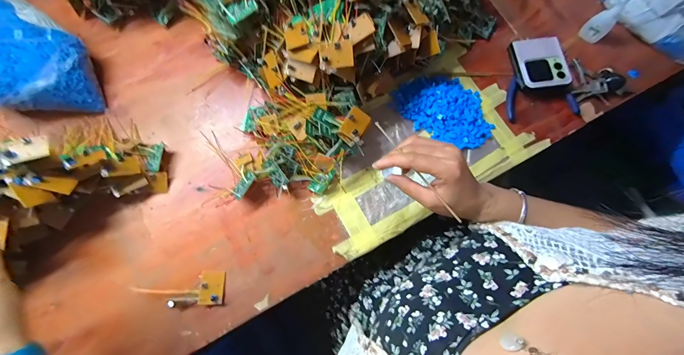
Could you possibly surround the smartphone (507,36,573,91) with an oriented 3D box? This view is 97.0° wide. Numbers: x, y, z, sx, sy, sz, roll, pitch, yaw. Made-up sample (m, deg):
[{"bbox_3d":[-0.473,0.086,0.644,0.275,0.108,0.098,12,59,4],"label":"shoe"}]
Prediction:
[{"bbox_3d":[0.319,-0.181,0.486,0.076,0.017,0.087,-7,77,-3],"label":"smartphone"}]

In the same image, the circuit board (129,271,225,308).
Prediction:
[{"bbox_3d":[-0.221,0.150,0.407,0.119,0.016,0.042,-2,76,-1],"label":"circuit board"}]

